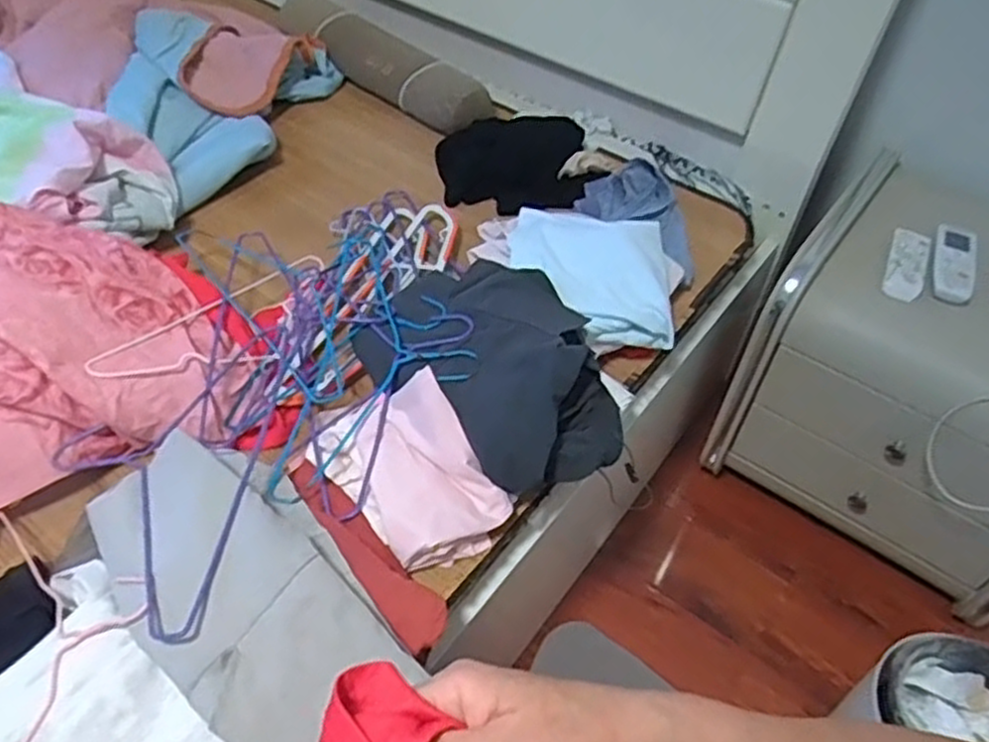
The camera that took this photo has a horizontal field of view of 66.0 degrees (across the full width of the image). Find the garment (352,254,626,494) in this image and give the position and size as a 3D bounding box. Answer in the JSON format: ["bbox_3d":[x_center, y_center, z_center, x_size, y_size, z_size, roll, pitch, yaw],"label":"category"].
[{"bbox_3d":[-0.008,-0.032,0.886,0.237,0.097,0.369,-25,54,-24],"label":"garment"}]

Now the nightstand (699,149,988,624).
[{"bbox_3d":[0.685,0.013,1.212,0.510,0.426,0.457,27,52,19],"label":"nightstand"}]

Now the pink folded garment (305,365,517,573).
[{"bbox_3d":[-0.097,0.095,0.804,0.140,0.083,0.219,-28,56,-26],"label":"pink folded garment"}]

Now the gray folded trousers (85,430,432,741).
[{"bbox_3d":[-0.219,0.180,0.661,0.168,0.055,0.322,-30,57,-27],"label":"gray folded trousers"}]

